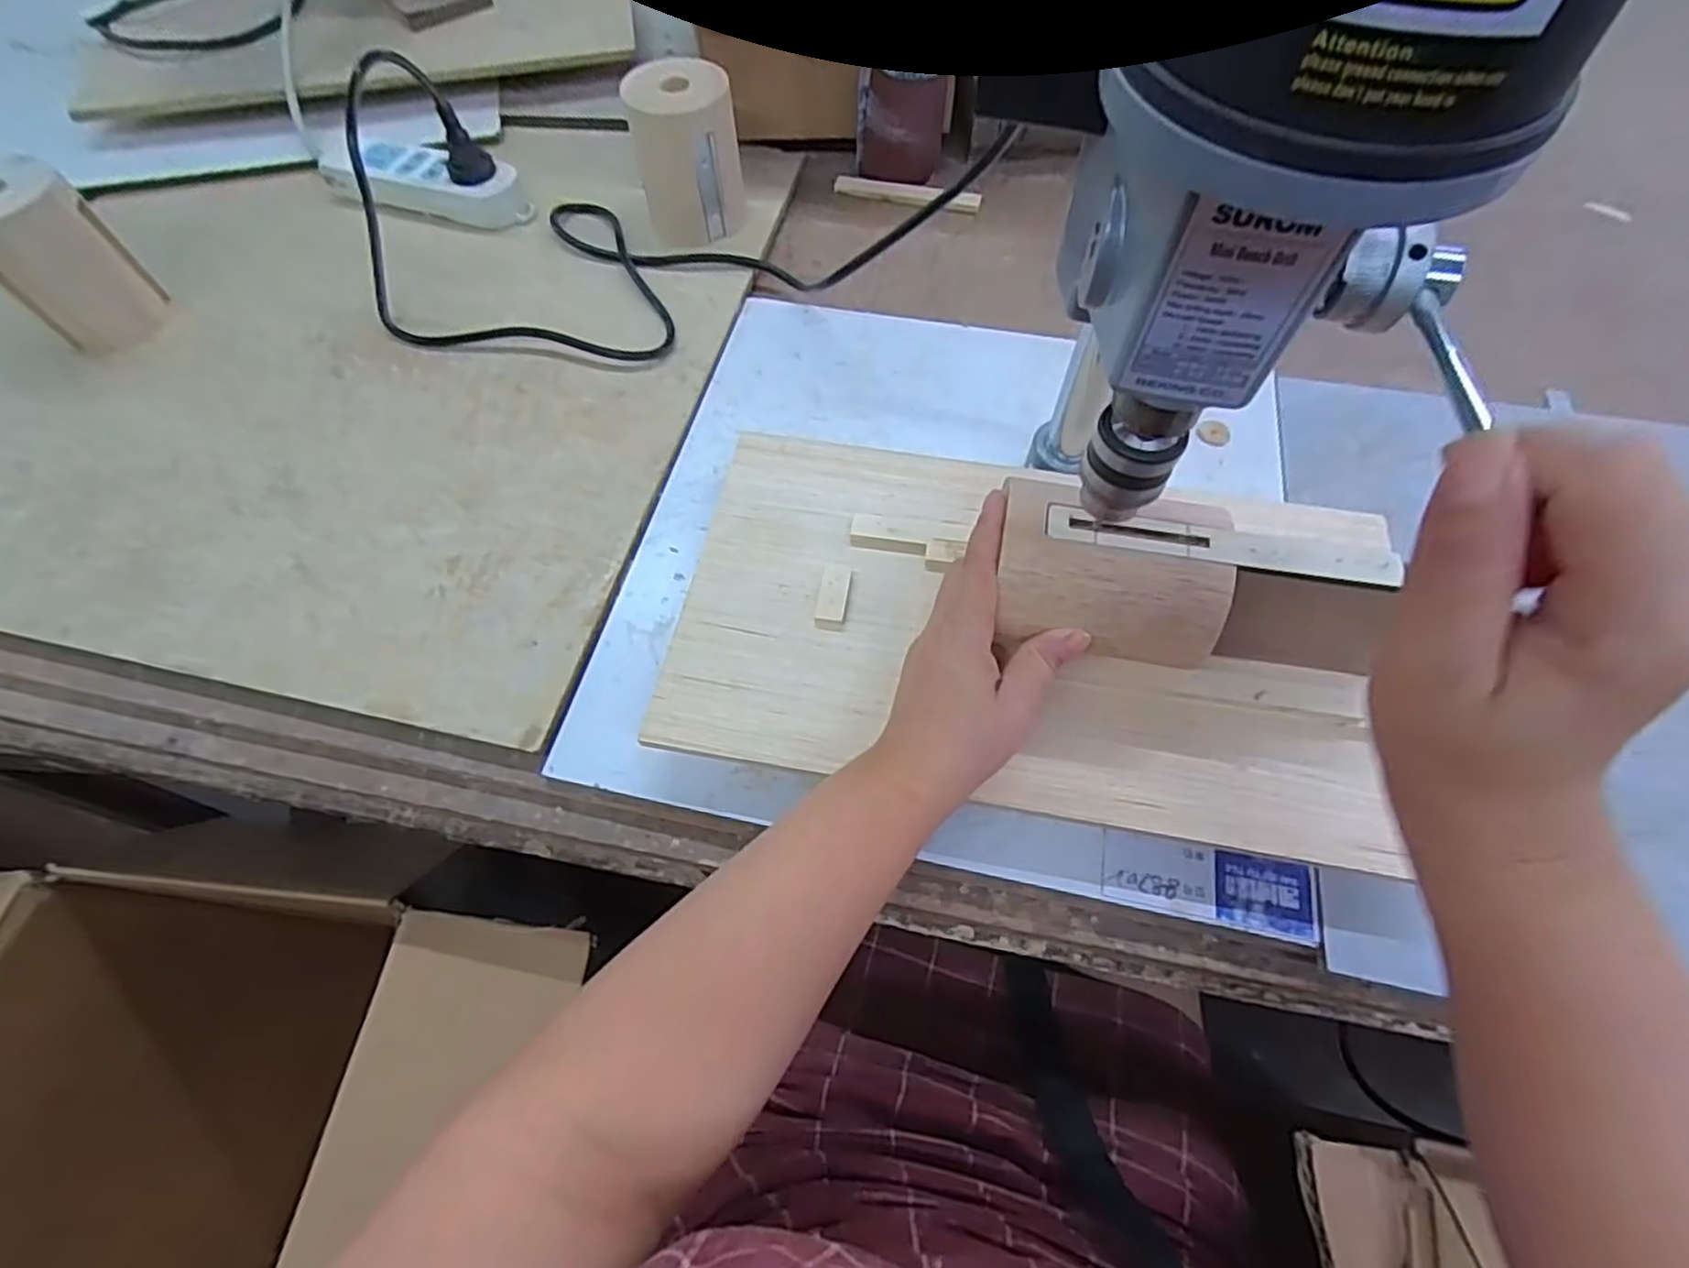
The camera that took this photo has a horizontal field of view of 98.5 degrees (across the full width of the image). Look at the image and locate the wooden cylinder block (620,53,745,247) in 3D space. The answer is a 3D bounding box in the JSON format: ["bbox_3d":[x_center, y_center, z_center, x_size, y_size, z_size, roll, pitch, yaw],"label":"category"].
[{"bbox_3d":[-0.123,-0.377,0.578,0.079,0.105,0.071,-5,65,-1],"label":"wooden cylinder block"}]

